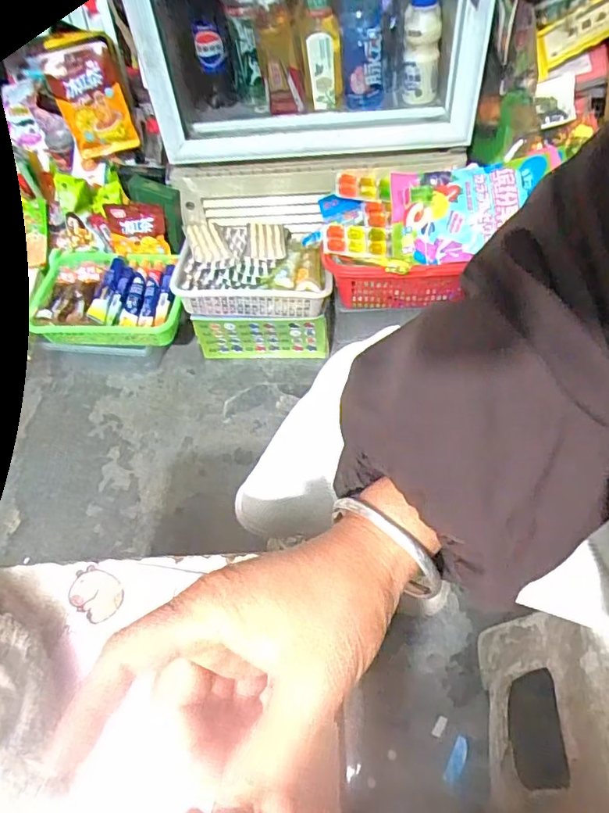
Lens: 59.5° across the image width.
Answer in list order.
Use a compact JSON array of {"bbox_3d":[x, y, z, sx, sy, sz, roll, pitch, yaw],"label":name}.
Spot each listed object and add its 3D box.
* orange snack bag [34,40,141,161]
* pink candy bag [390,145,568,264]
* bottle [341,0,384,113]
[{"bbox_3d":[-0.365,-0.520,0.918,0.109,0.169,0.045,-21,56,-10],"label":"orange snack bag"},{"bbox_3d":[0.274,-0.323,0.846,0.269,0.036,0.166,-10,76,16],"label":"pink candy bag"},{"bbox_3d":[0.097,-0.600,0.868,0.069,0.199,0.061,-1,55,4],"label":"bottle"}]

